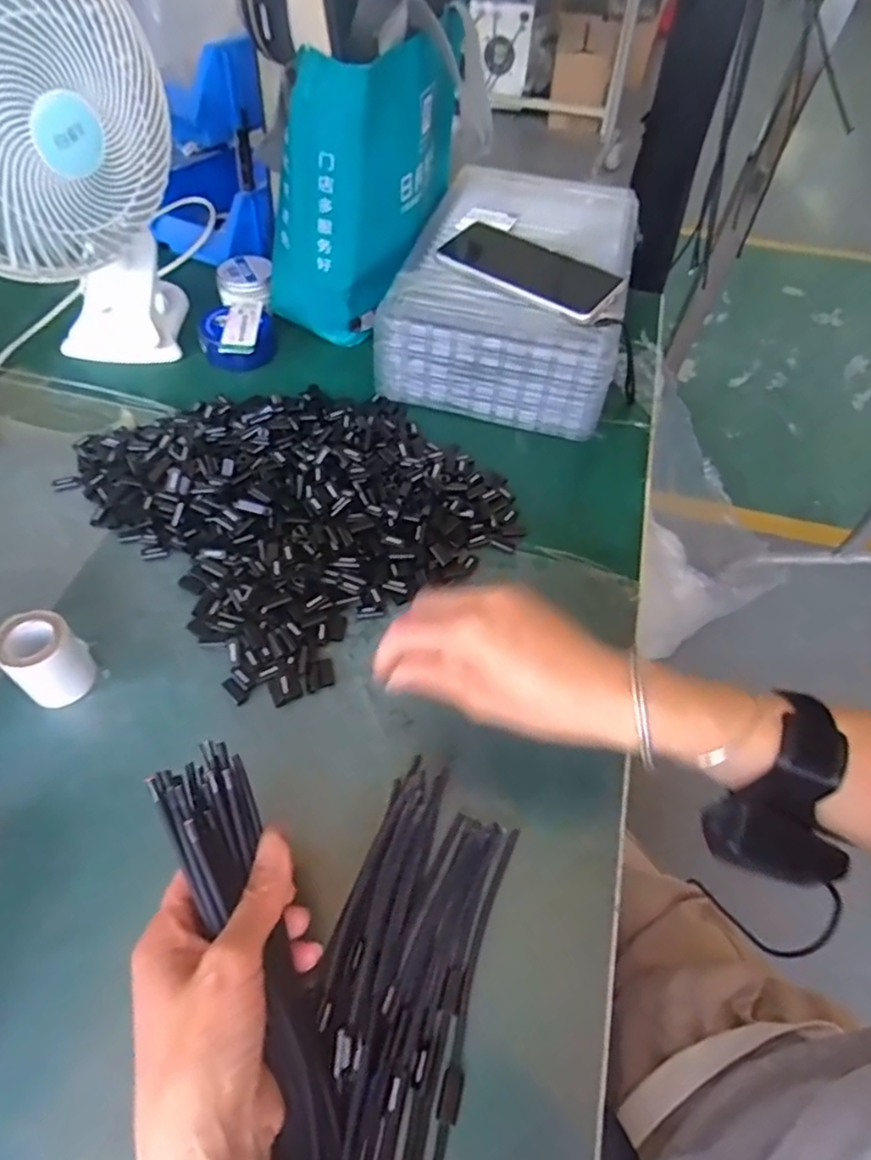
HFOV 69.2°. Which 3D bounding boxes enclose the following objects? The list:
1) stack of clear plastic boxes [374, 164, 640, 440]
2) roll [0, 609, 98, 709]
[{"bbox_3d":[0.086,-0.304,0.649,0.208,0.093,0.323,13,54,7],"label":"stack of clear plastic boxes"},{"bbox_3d":[-0.244,0.050,0.399,0.042,0.053,0.041,1,53,-1],"label":"roll"}]

